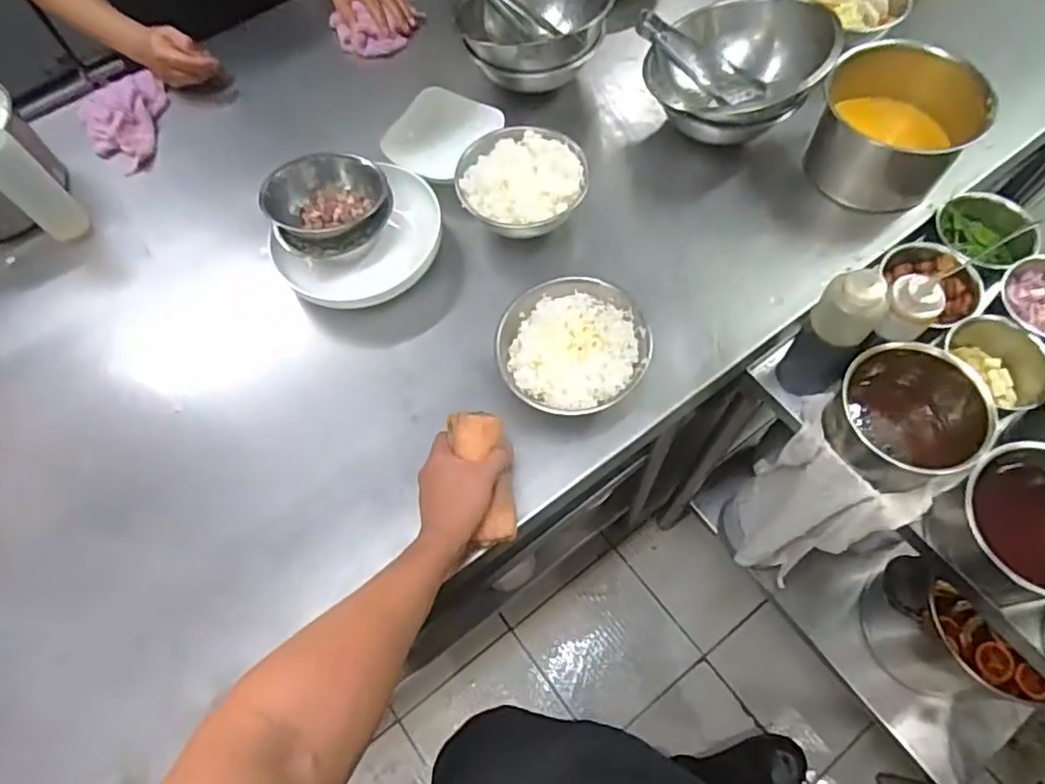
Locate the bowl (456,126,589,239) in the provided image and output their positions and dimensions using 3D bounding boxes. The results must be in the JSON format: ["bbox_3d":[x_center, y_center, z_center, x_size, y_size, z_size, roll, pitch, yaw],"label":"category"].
[{"bbox_3d":[0.000,-0.265,0.837,0.161,0.070,0.155,-1,65,2],"label":"bowl"}]

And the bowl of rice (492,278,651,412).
[{"bbox_3d":[0.054,-0.050,0.736,0.162,0.075,0.154,-1,65,2],"label":"bowl of rice"}]

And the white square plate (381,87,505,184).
[{"bbox_3d":[-0.116,-0.363,0.896,0.130,0.044,0.144,30,70,15],"label":"white square plate"}]

